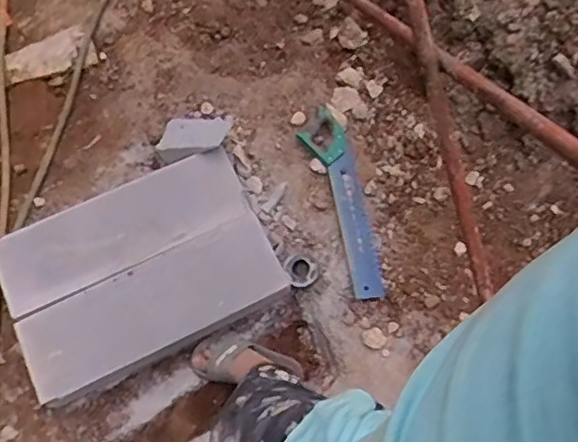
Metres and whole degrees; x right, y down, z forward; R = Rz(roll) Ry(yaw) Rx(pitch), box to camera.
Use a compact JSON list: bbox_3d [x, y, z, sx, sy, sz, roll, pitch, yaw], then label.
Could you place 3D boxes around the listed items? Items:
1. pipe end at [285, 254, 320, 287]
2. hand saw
[{"bbox_3d":[0.030,0.115,1.412,0.068,0.028,0.078,-25,74,-10],"label":"pipe end"},{"bbox_3d":[0.143,-0.057,1.476,0.114,0.023,0.504,-16,73,-7],"label":"hand saw"}]

